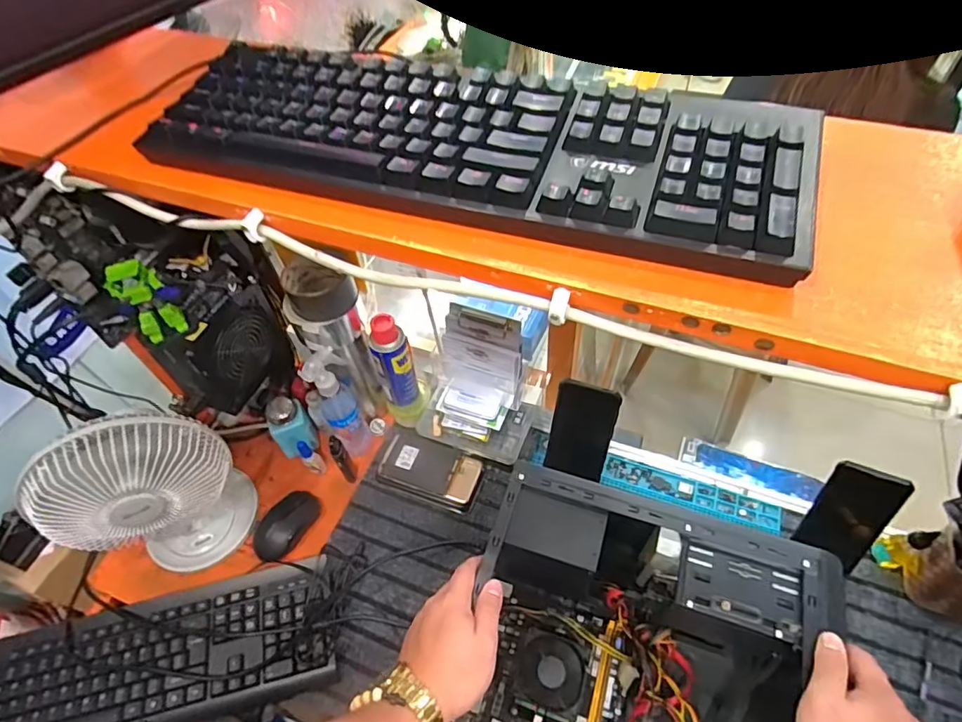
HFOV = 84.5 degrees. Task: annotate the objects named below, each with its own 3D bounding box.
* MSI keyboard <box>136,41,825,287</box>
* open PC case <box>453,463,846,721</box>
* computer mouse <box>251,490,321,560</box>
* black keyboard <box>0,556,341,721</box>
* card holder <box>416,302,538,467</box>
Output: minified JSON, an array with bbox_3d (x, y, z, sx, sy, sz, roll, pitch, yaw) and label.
[{"bbox_3d":[-0.020,-0.145,0.348,0.434,0.036,0.132,13,54,14],"label":"MSI keyboard"},{"bbox_3d":[0.143,0.329,0.528,0.323,0.177,0.350,14,55,15],"label":"open PC case"},{"bbox_3d":[-0.274,0.220,0.728,0.069,0.035,0.100,23,58,21],"label":"computer mouse"},{"bbox_3d":[-0.388,0.358,0.632,0.428,0.031,0.139,-13,52,-6],"label":"black keyboard"},{"bbox_3d":[-0.011,0.033,0.709,0.154,0.207,0.099,11,54,13],"label":"card holder"}]

